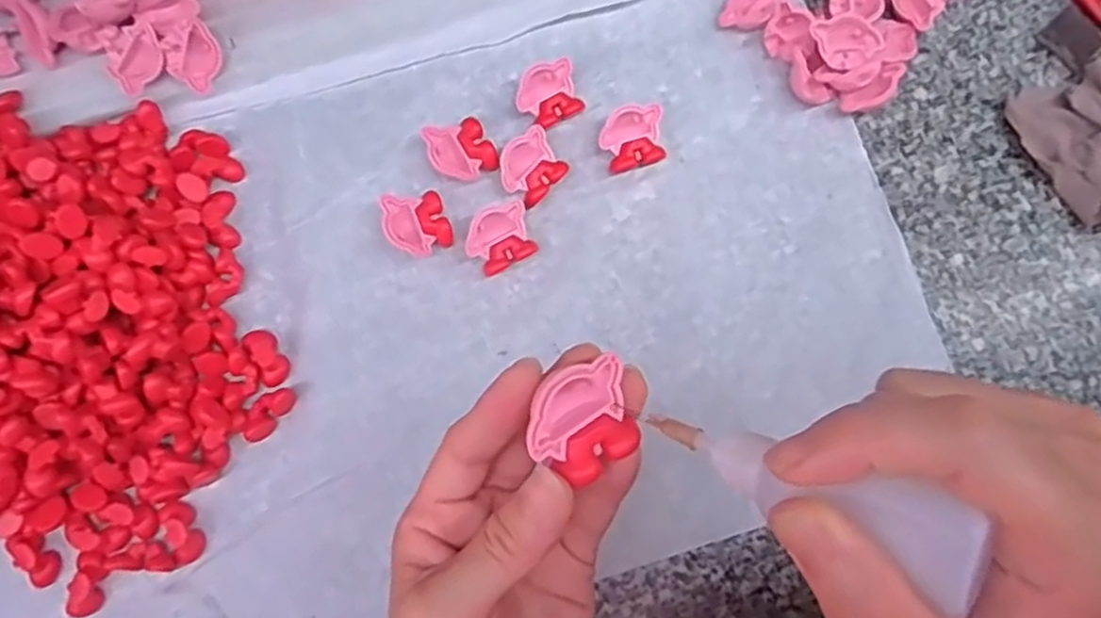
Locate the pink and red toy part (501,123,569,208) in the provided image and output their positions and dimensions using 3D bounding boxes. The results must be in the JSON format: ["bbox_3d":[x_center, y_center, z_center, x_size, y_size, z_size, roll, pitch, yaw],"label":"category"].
[{"bbox_3d":[-0.011,-0.077,0.404,0.034,0.016,0.034,-36,84,-7],"label":"pink and red toy part"}]

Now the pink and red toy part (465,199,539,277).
[{"bbox_3d":[-0.027,-0.037,0.397,0.036,0.017,0.032,-20,82,-5],"label":"pink and red toy part"}]

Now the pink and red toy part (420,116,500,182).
[{"bbox_3d":[-0.049,-0.086,0.403,0.034,0.015,0.034,-21,82,-6],"label":"pink and red toy part"}]

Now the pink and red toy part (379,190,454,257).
[{"bbox_3d":[-0.071,-0.045,0.395,0.034,0.015,0.032,-10,81,-4],"label":"pink and red toy part"}]

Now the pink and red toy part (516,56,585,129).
[{"bbox_3d":[-0.001,-0.118,0.410,0.034,0.016,0.033,-23,82,-6],"label":"pink and red toy part"}]

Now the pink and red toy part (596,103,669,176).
[{"bbox_3d":[0.045,-0.093,0.408,0.035,0.017,0.032,-8,81,-4],"label":"pink and red toy part"}]

